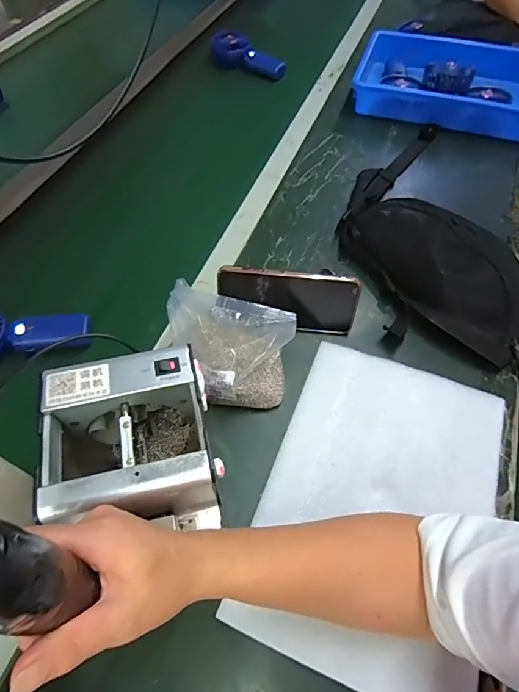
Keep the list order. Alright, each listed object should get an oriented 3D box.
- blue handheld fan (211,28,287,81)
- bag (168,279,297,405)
[{"bbox_3d":[-0.030,-0.649,0.938,0.191,0.049,0.066,29,61,19],"label":"blue handheld fan"},{"bbox_3d":[-0.036,0.005,0.472,0.136,0.110,0.088,14,58,8],"label":"bag"}]

